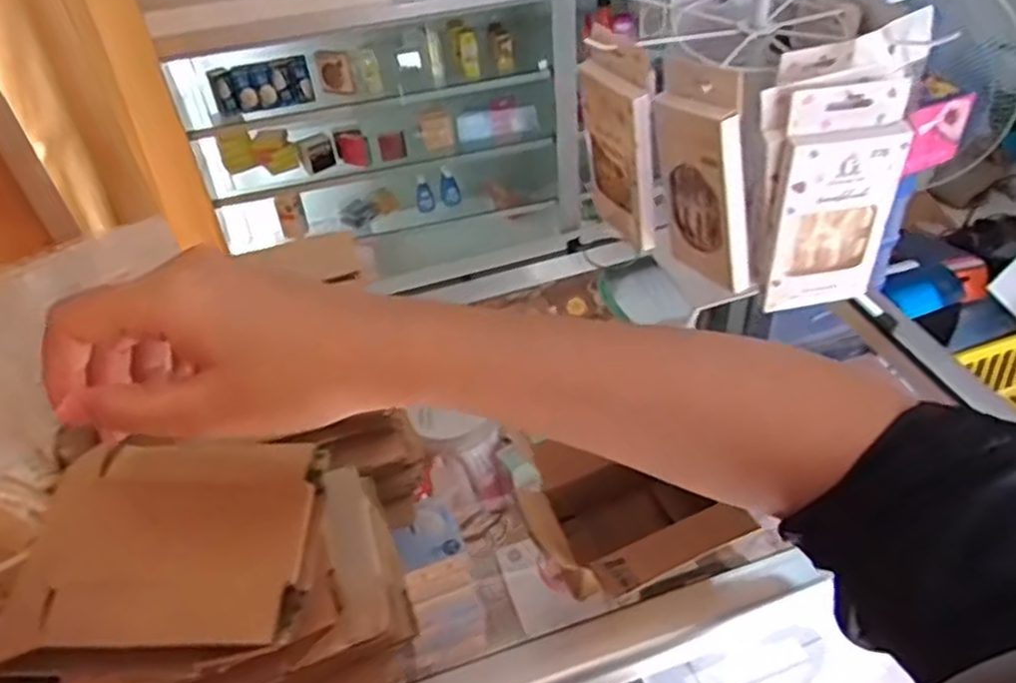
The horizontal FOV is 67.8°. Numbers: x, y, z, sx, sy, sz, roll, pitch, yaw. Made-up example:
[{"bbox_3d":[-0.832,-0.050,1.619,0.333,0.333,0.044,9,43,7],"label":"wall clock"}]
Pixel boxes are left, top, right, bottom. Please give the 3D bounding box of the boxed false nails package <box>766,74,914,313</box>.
[{"bbox_3d":[0.197,-0.084,0.453,0.071,0.136,0.020,-8,41,-3],"label":"boxed false nails package"}]

